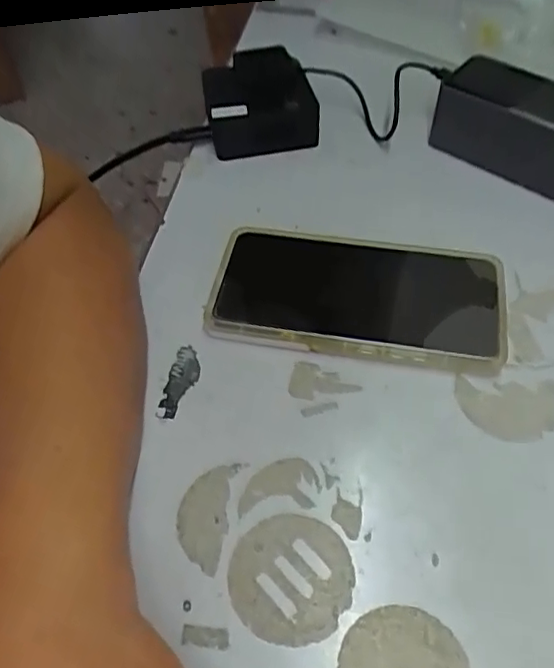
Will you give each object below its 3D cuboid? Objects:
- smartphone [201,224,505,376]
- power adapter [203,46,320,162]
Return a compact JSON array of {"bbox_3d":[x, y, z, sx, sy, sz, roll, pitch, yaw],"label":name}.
[{"bbox_3d":[0.048,-0.024,0.349,0.166,0.016,0.084,7,54,8],"label":"smartphone"},{"bbox_3d":[-0.016,-0.185,0.455,0.081,0.040,0.094,-8,53,-4],"label":"power adapter"}]

